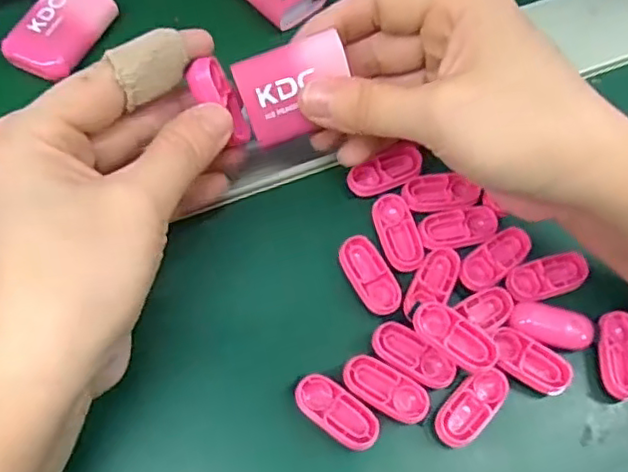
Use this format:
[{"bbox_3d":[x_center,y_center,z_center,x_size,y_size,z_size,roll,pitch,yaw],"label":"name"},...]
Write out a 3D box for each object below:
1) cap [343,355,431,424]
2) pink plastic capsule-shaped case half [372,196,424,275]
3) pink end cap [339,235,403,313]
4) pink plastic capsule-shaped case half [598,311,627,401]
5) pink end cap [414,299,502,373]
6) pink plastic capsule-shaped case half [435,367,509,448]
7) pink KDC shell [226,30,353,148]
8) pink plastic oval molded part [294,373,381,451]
[{"bbox_3d":[0.028,0.058,0.234,0.034,0.004,0.015,30,69,10],"label":"cap"},{"bbox_3d":[0.036,-0.002,0.258,0.017,0.004,0.034,-14,68,-8],"label":"pink plastic capsule-shaped case half"},{"bbox_3d":[0.023,0.016,0.253,0.016,0.004,0.034,-29,71,-14],"label":"pink end cap"},{"bbox_3d":[0.122,0.047,0.246,0.015,0.006,0.034,5,66,0],"label":"pink plastic capsule-shaped case half"},{"bbox_3d":[0.054,0.039,0.238,0.035,0.012,0.014,34,69,12],"label":"pink end cap"},{"bbox_3d":[0.060,0.064,0.234,0.015,0.005,0.034,41,71,14],"label":"pink plastic capsule-shaped case half"},{"bbox_3d":[-0.008,-0.054,0.235,0.038,0.015,0.033,-14,107,-2],"label":"pink KDC shell"},{"bbox_3d":[0.009,0.065,0.228,0.034,0.004,0.014,36,70,12],"label":"pink plastic oval molded part"}]

